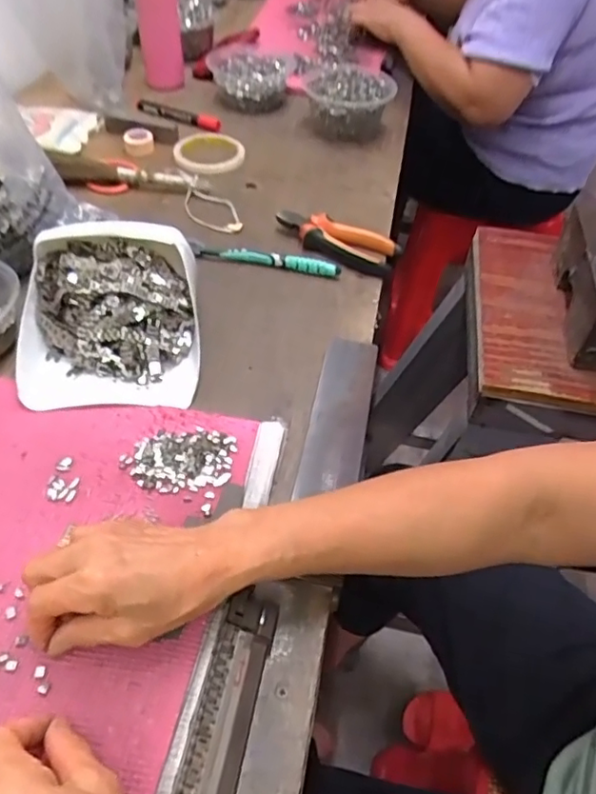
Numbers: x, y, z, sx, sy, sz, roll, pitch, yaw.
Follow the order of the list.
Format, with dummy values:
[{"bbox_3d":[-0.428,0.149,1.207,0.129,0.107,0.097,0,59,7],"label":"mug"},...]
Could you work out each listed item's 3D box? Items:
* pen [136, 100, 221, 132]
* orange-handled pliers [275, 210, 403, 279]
[{"bbox_3d":[-0.180,-0.428,0.870,0.143,0.019,0.020,25,52,16],"label":"pen"},{"bbox_3d":[0.043,-0.185,0.675,0.143,0.026,0.060,21,51,13],"label":"orange-handled pliers"}]

